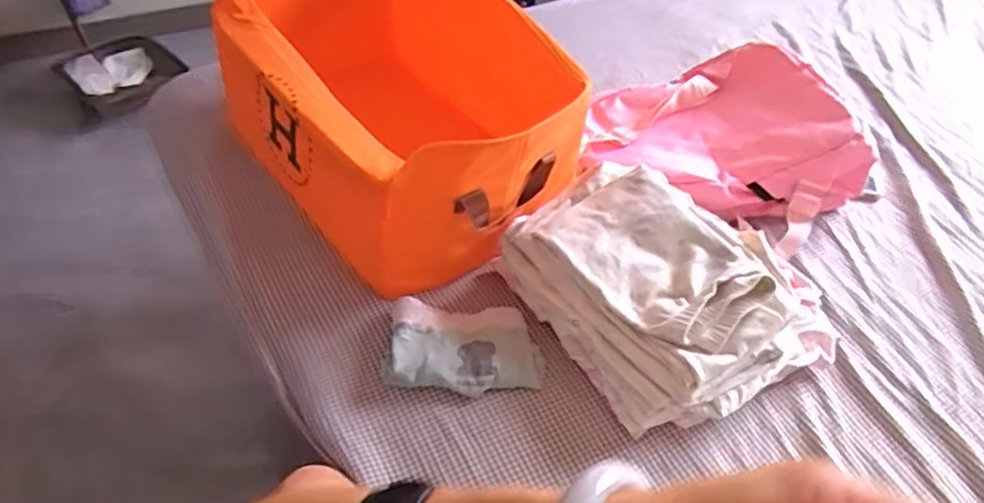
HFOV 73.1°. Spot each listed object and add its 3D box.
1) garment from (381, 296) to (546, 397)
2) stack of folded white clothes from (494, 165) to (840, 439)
[{"bbox_3d":[-0.025,0.096,0.664,0.153,0.032,0.098,3,46,-1],"label":"garment"},{"bbox_3d":[0.194,0.027,0.693,0.267,0.119,0.268,-23,52,-23],"label":"stack of folded white clothes"}]

